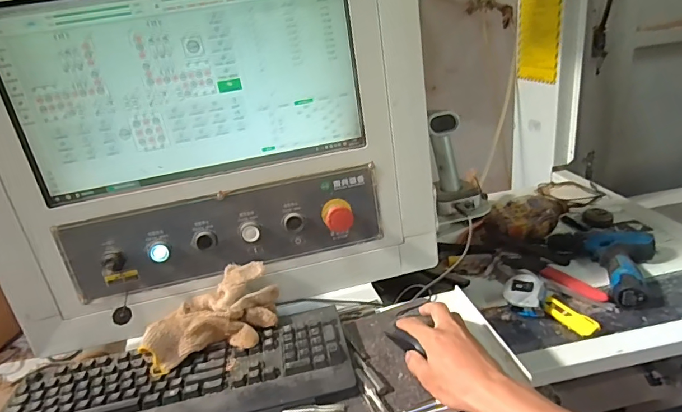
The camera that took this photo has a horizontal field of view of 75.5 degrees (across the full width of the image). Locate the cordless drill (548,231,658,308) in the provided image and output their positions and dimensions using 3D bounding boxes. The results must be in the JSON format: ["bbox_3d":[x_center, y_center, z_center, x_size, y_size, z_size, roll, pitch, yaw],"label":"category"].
[{"bbox_3d":[0.490,0.105,0.853,0.188,0.056,0.190,10,28,36],"label":"cordless drill"}]

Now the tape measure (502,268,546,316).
[{"bbox_3d":[0.324,0.157,0.774,0.070,0.052,0.062,3,24,23],"label":"tape measure"}]

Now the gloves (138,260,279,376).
[{"bbox_3d":[-0.181,0.150,0.624,0.178,0.075,0.099,-13,23,-14],"label":"gloves"}]

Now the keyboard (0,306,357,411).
[{"bbox_3d":[-0.208,0.227,0.575,0.439,0.024,0.162,-10,22,-7],"label":"keyboard"}]

